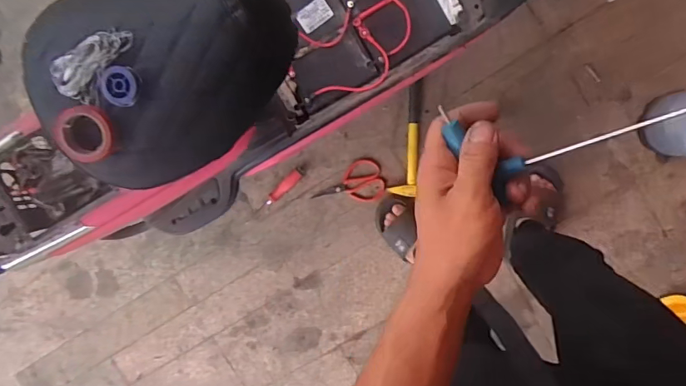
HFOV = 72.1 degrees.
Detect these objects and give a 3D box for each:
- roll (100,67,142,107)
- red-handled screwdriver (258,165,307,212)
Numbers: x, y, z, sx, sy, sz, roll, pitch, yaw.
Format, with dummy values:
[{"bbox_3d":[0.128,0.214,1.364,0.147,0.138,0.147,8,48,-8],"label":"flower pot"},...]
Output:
[{"bbox_3d":[-0.235,-0.113,0.499,0.040,0.011,0.040,1,98,6],"label":"roll"},{"bbox_3d":[-0.168,-0.010,1.286,0.162,0.026,0.035,-42,92,9],"label":"red-handled screwdriver"}]

